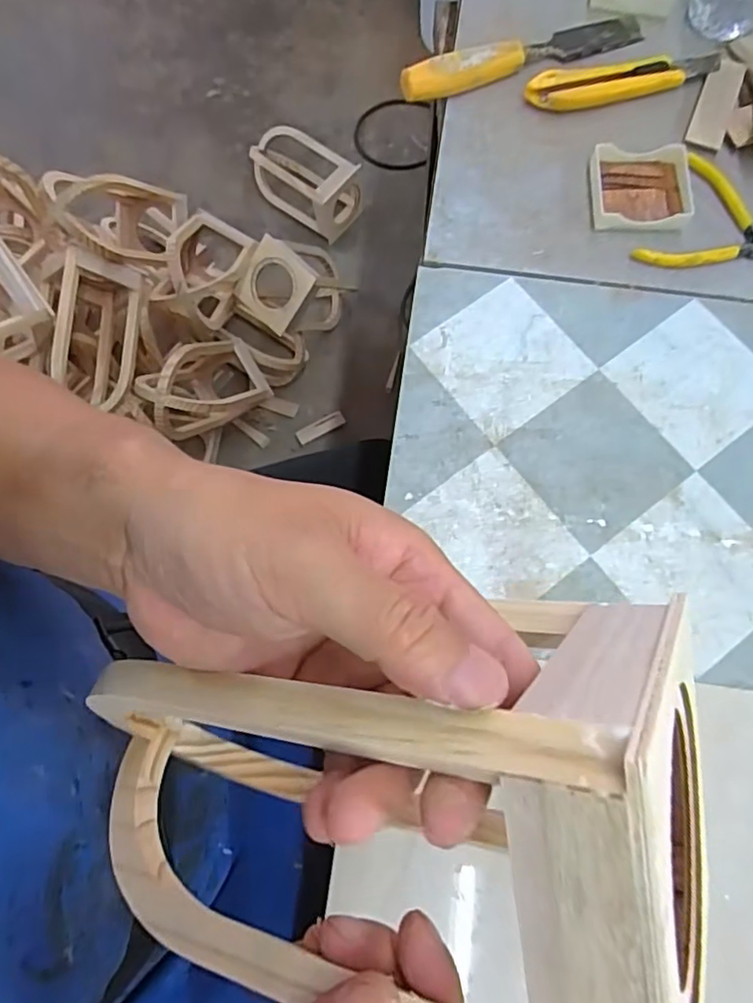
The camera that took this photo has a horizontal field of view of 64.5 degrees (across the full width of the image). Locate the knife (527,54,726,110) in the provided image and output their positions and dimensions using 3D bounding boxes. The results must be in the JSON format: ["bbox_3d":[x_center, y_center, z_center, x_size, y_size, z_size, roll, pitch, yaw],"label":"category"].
[{"bbox_3d":[0.216,-0.372,0.523,0.172,0.016,0.035,-11,74,-1],"label":"knife"}]

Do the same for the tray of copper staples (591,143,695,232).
[{"bbox_3d":[0.223,-0.263,0.502,0.081,0.012,0.076,2,74,3],"label":"tray of copper staples"}]

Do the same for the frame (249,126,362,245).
[{"bbox_3d":[-0.160,-0.727,1.335,0.266,0.130,0.139,36,77,12],"label":"frame"}]

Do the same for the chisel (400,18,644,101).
[{"bbox_3d":[0.131,-0.401,0.530,0.225,0.020,0.034,-20,74,-4],"label":"chisel"}]

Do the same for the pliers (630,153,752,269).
[{"bbox_3d":[0.284,-0.221,0.488,0.108,0.011,0.111,31,78,10],"label":"pliers"}]

